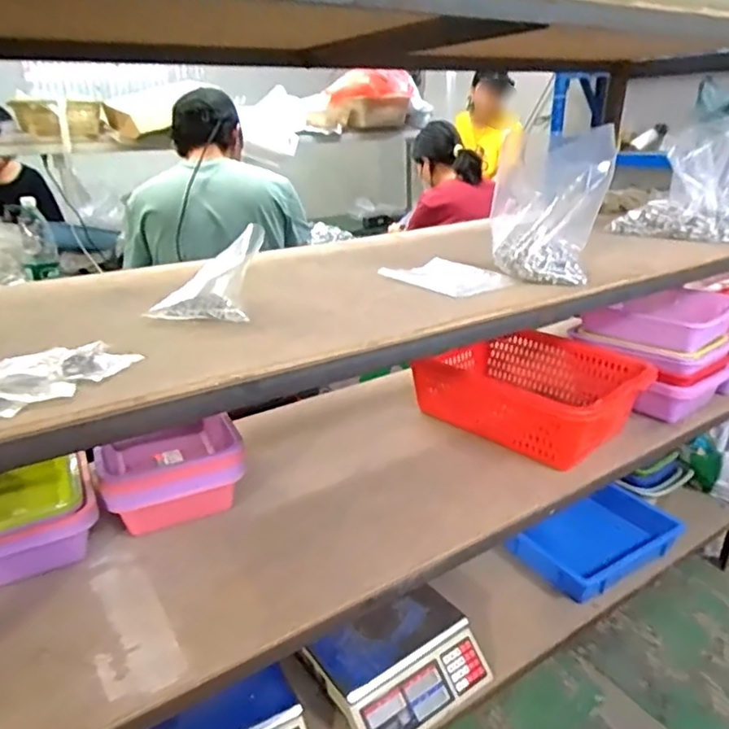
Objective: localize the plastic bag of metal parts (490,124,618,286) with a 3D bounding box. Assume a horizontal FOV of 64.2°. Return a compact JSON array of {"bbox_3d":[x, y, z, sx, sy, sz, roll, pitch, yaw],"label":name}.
[{"bbox_3d":[0.281,-0.240,0.889,0.165,0.208,0.085,6,24,17],"label":"plastic bag of metal parts"}]

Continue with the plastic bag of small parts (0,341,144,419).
[{"bbox_3d":[-0.335,0.015,0.570,0.112,0.022,0.195,7,24,19],"label":"plastic bag of small parts"}]

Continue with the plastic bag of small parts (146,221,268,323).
[{"bbox_3d":[-0.216,-0.128,0.821,0.127,0.089,0.169,1,23,7],"label":"plastic bag of small parts"}]

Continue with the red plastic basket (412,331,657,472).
[{"bbox_3d":[0.349,0.047,1.258,0.448,0.136,0.306,20,31,41],"label":"red plastic basket"}]

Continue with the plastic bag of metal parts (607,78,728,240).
[{"bbox_3d":[0.696,-0.402,1.201,0.191,0.247,0.256,-21,30,-38],"label":"plastic bag of metal parts"}]

